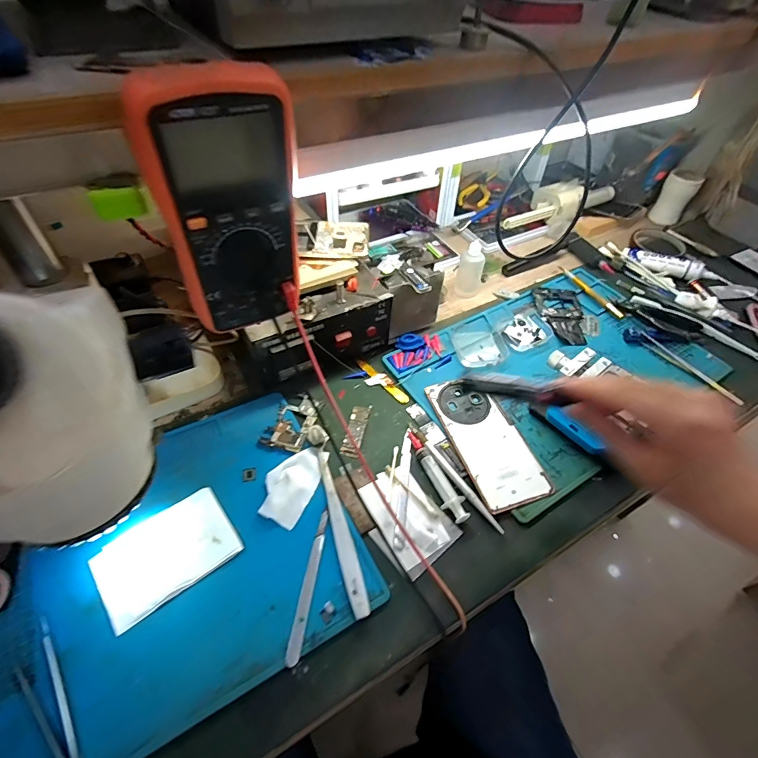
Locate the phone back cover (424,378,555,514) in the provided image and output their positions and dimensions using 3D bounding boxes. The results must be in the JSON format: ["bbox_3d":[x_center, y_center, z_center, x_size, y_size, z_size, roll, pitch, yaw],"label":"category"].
[{"bbox_3d":[0.116,0.061,0.448,0.074,0.005,0.157,-14,53,-14],"label":"phone back cover"}]

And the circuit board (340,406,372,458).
[{"bbox_3d":[-0.025,0.056,0.450,0.020,0.006,0.066,11,51,6],"label":"circuit board"}]

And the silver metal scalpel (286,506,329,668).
[{"bbox_3d":[-0.058,0.167,0.348,0.011,0.004,0.121,7,51,3],"label":"silver metal scalpel"}]

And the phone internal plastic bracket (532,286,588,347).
[{"bbox_3d":[0.259,-0.088,0.581,0.065,0.008,0.109,0,51,-3],"label":"phone internal plastic bracket"}]

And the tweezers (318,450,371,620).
[{"bbox_3d":[-0.036,0.132,0.376,0.016,0.007,0.155,-12,52,-13],"label":"tweezers"}]

